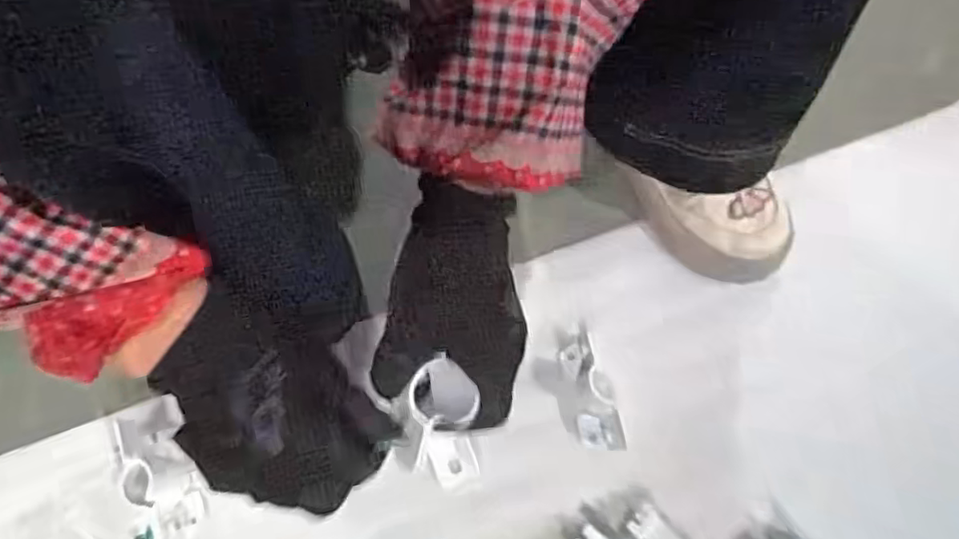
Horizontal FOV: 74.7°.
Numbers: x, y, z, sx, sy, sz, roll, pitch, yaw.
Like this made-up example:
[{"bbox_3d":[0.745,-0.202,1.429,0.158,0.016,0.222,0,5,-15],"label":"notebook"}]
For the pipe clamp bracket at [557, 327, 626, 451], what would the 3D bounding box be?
[{"bbox_3d":[0.082,0.091,0.470,0.027,0.027,0.091,-10,72,-9],"label":"pipe clamp bracket"}]

